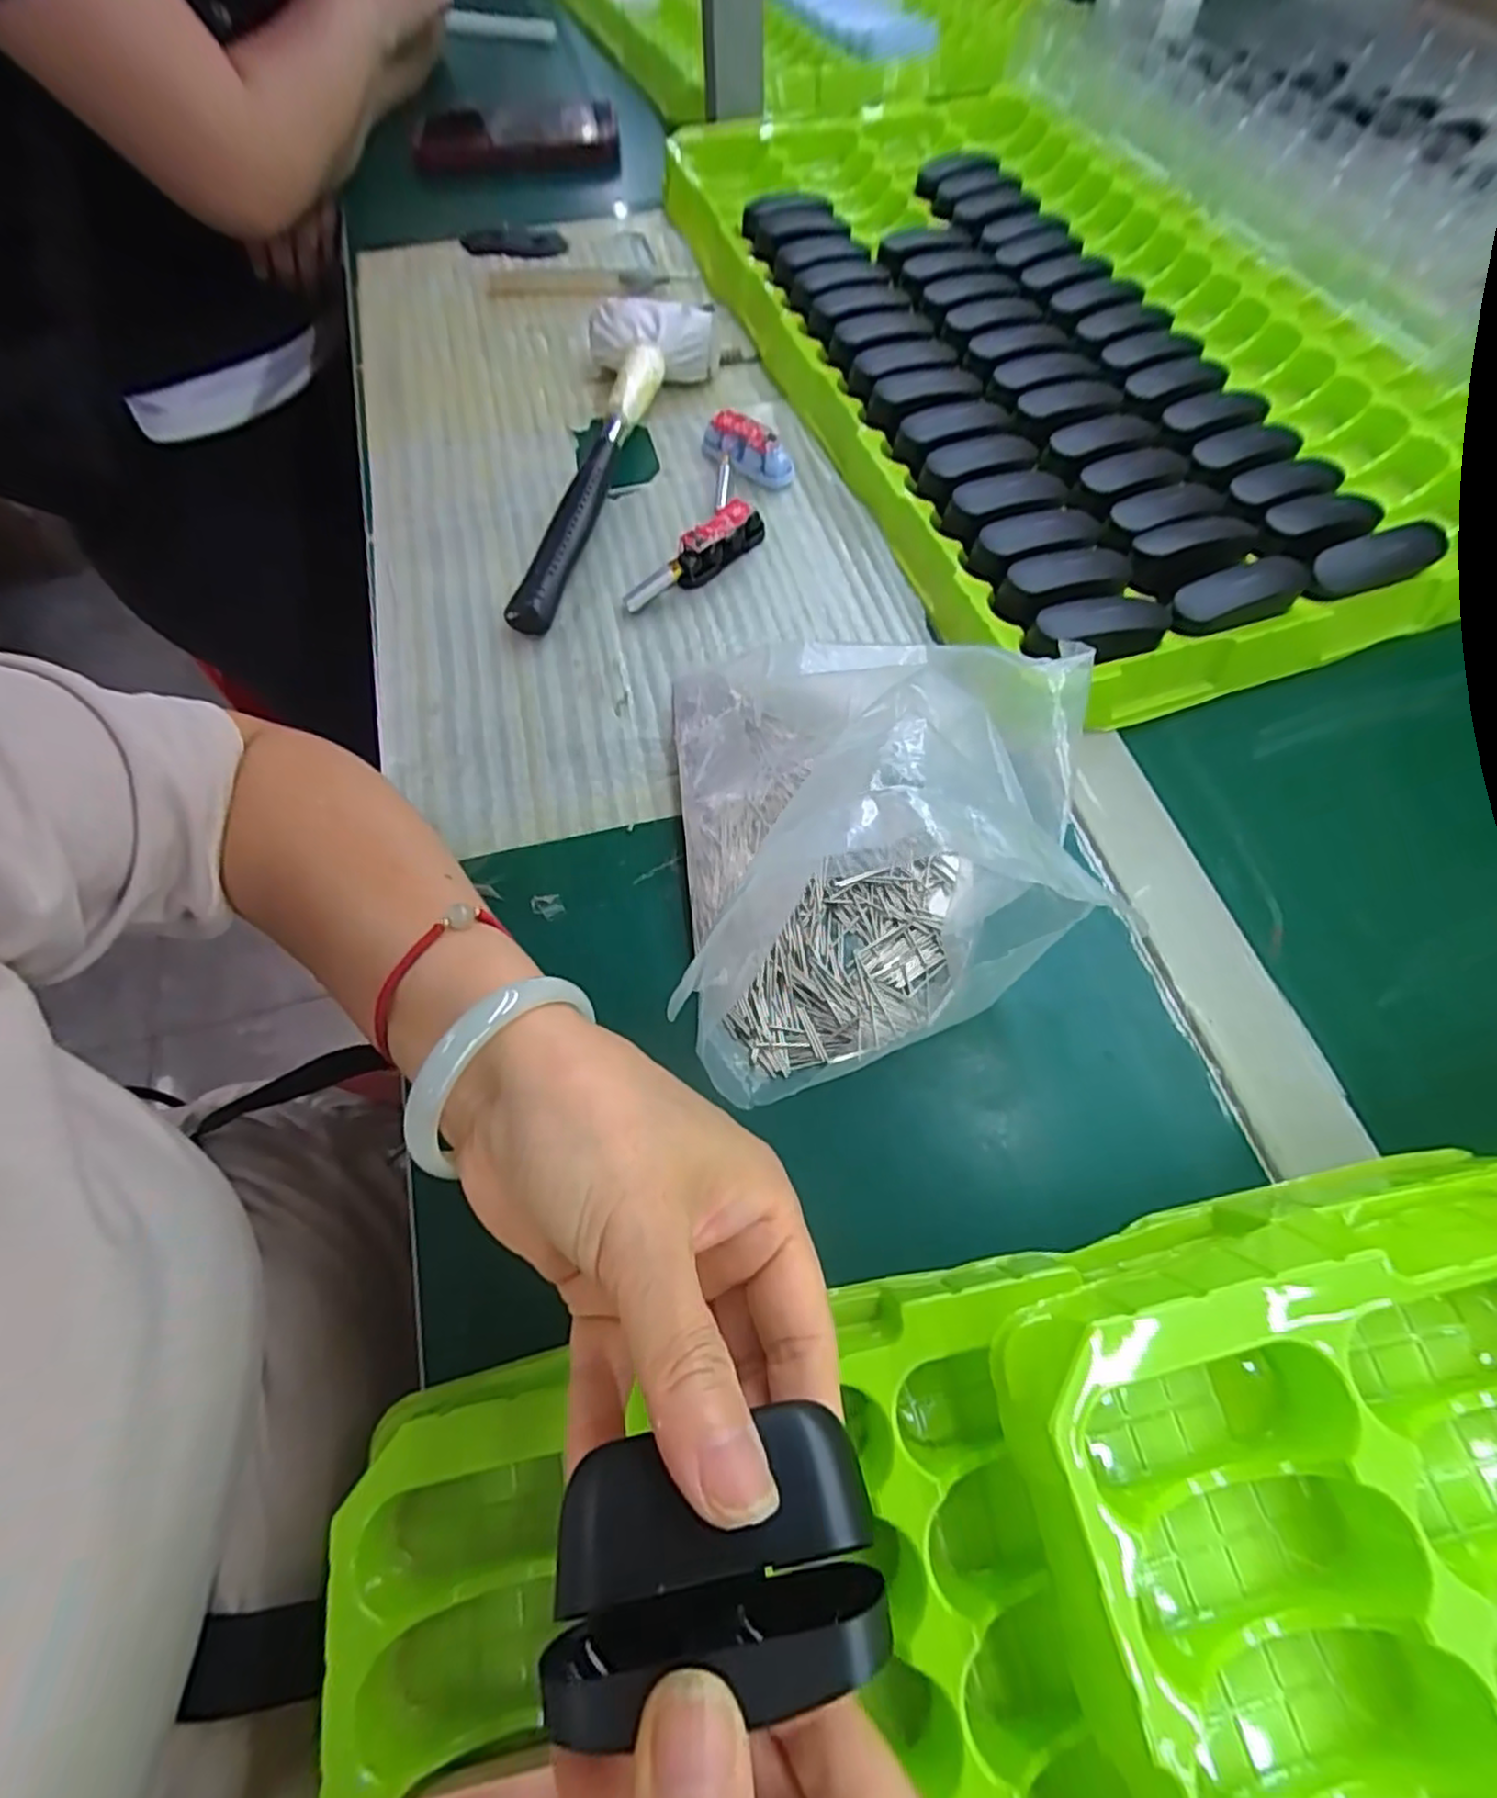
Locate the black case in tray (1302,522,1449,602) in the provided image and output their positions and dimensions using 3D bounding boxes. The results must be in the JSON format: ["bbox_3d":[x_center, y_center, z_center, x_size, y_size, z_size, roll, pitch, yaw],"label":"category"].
[{"bbox_3d":[0.300,-0.161,0.349,0.069,0.027,0.019,-15,65,-7],"label":"black case in tray"}]

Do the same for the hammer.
[{"bbox_3d":[-0.074,-0.251,0.405,0.073,0.040,0.243,7,64,4],"label":"hammer"}]

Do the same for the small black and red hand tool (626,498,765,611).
[{"bbox_3d":[-0.027,-0.180,0.379,0.089,0.022,0.017,-41,70,-18],"label":"small black and red hand tool"}]

